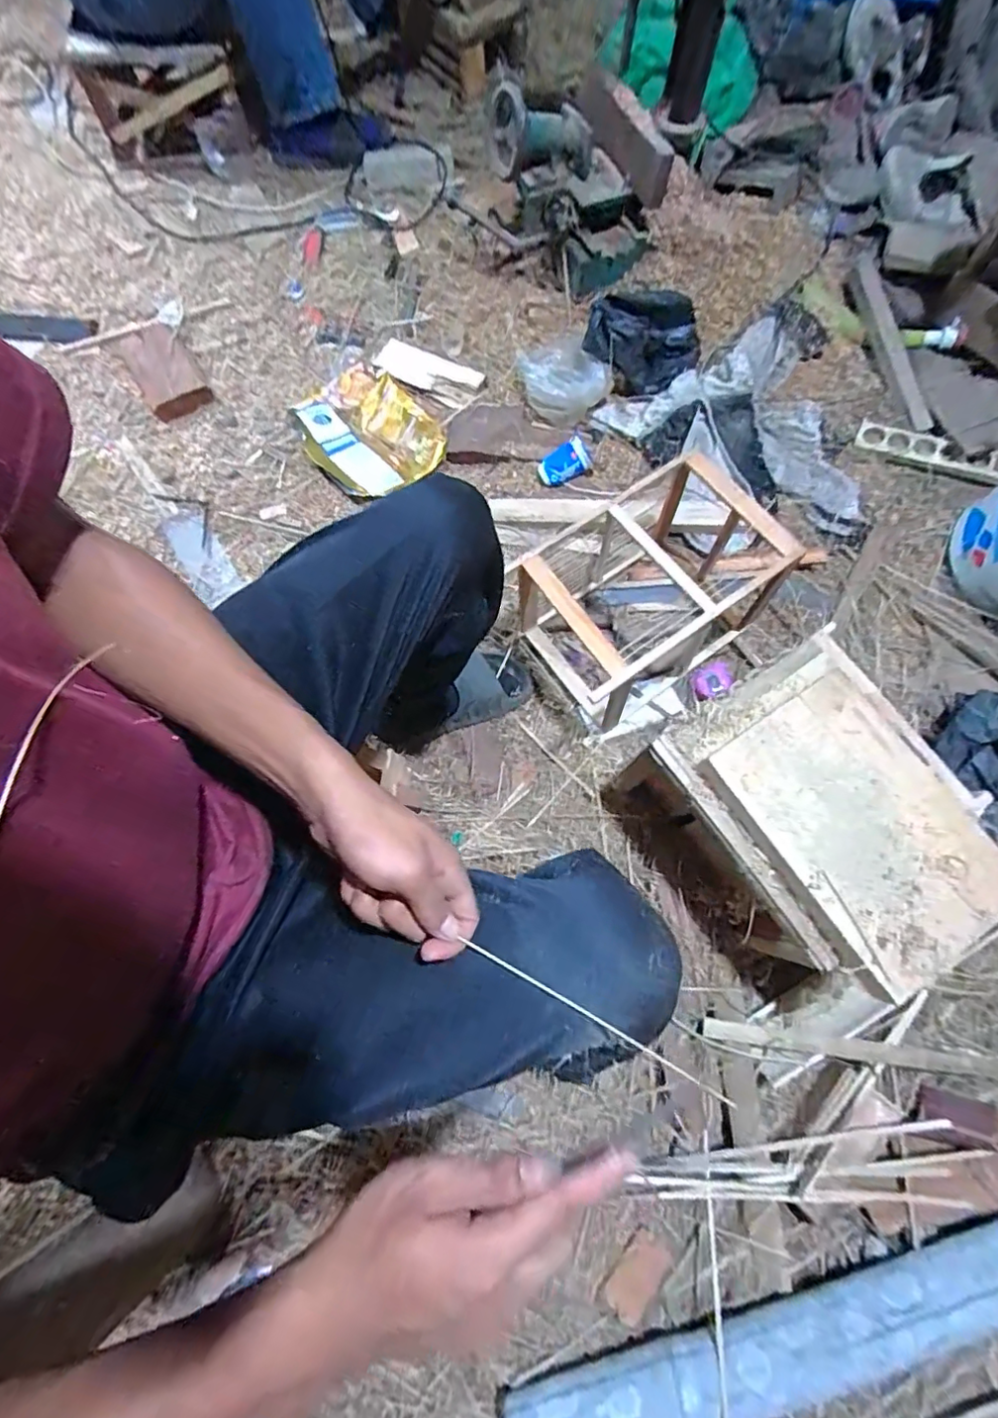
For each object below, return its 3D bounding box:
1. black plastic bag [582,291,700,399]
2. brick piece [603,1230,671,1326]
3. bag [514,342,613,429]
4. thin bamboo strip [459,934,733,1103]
[{"bbox_3d":[0.266,-0.670,1.022,0.190,0.121,0.178,22,72,8],"label":"black plastic bag"},{"bbox_3d":[0.170,0.696,0.697,0.046,0.013,0.090,41,75,10],"label":"brick piece"},{"bbox_3d":[0.108,-0.611,1.034,0.121,0.062,0.178,-34,74,-11],"label":"bag"},{"bbox_3d":[0.061,0.192,0.349,0.178,0.006,0.004,29,74,8],"label":"thin bamboo strip"}]

